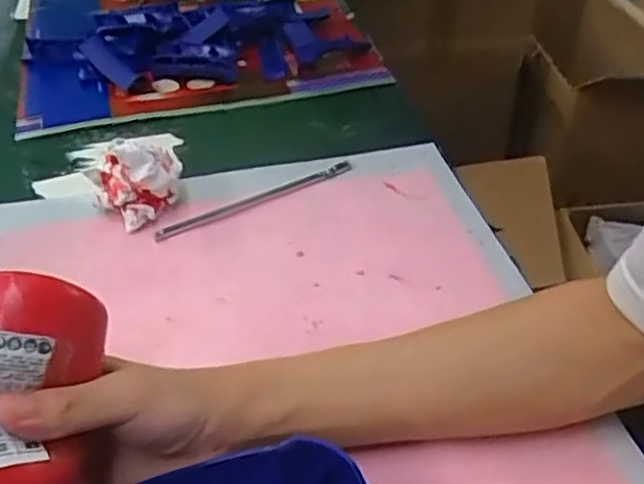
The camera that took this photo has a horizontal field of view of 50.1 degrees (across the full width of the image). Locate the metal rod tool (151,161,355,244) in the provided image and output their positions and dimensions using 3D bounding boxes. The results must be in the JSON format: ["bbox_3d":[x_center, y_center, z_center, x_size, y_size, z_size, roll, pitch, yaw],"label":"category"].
[{"bbox_3d":[-0.051,-0.035,0.551,0.174,0.005,0.012,-23,45,-24],"label":"metal rod tool"}]

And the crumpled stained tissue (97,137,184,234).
[{"bbox_3d":[-0.140,-0.049,0.530,0.059,0.057,0.046,-32,50,-31],"label":"crumpled stained tissue"}]

